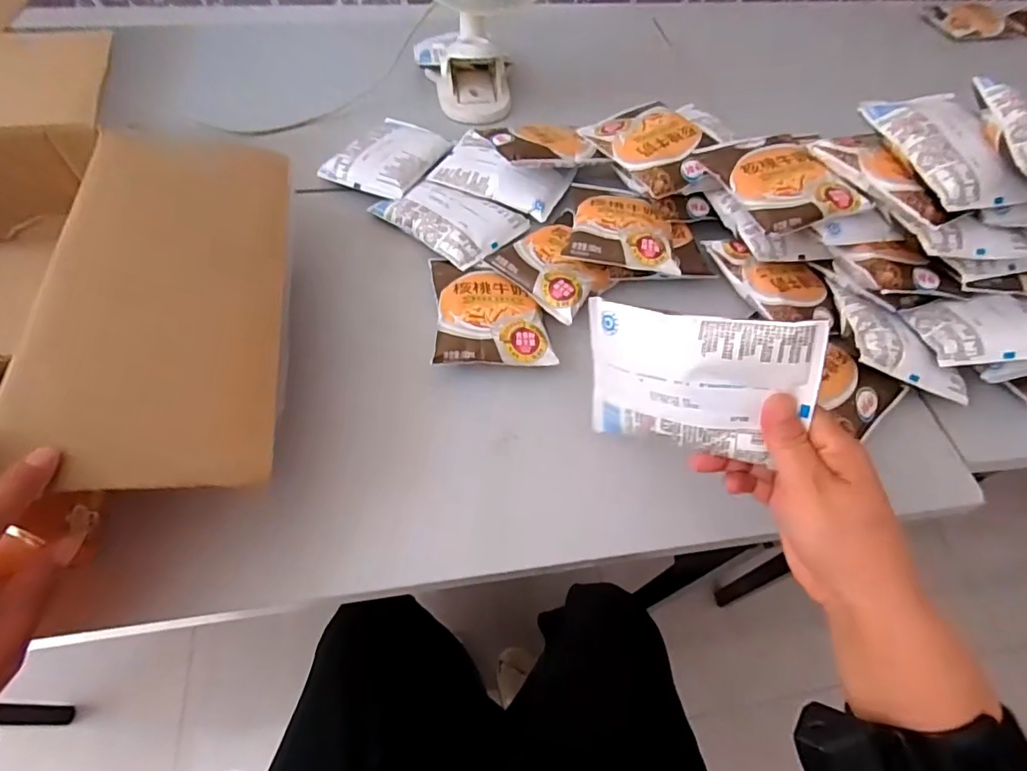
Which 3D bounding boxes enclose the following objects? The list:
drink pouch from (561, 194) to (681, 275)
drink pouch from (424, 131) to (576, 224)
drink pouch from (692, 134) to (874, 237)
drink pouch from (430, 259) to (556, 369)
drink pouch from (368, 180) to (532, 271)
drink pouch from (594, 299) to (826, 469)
[{"bbox_3d":[0.099,-0.141,0.480,0.096,0.028,0.094,8,57,1],"label":"drink pouch"},{"bbox_3d":[-0.010,-0.221,0.542,0.129,0.022,0.085,21,58,10],"label":"drink pouch"},{"bbox_3d":[0.240,-0.188,0.469,0.099,0.025,0.124,-14,59,-12],"label":"drink pouch"},{"bbox_3d":[-0.020,-0.068,0.447,0.093,0.018,0.115,-3,58,-6],"label":"drink pouch"},{"bbox_3d":[-0.058,-0.166,0.505,0.119,0.017,0.094,38,63,19],"label":"drink pouch"},{"bbox_3d":[0.109,-0.001,0.322,0.131,0.090,0.020,11,27,27],"label":"drink pouch"}]

